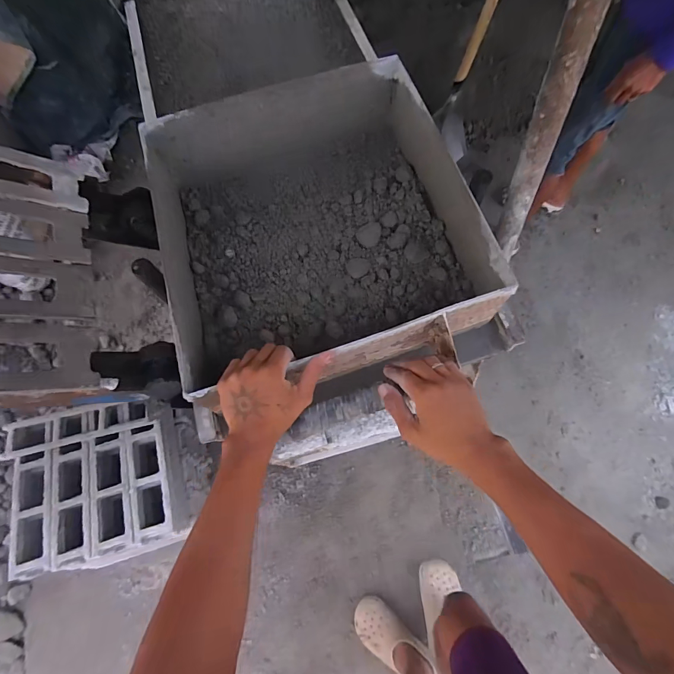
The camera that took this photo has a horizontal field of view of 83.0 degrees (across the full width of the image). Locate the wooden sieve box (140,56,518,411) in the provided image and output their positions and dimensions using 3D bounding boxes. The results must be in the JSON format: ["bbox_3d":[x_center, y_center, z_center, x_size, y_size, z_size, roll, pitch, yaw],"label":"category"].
[{"bbox_3d":[-0.041,-0.188,0.632,0.449,0.155,0.500,-16,71,-6],"label":"wooden sieve box"}]

